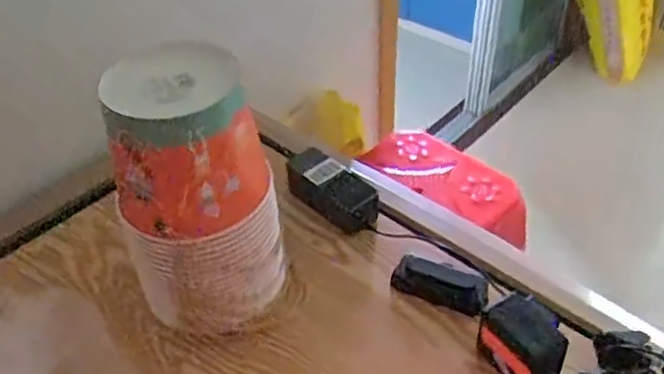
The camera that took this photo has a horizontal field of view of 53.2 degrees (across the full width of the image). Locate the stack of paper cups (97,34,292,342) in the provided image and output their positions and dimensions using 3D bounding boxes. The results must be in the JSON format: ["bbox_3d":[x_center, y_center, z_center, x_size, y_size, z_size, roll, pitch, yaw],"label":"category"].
[{"bbox_3d":[-0.132,0.022,0.682,0.152,0.279,0.121,-13,42,-12],"label":"stack of paper cups"}]

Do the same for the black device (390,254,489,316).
[{"bbox_3d":[0.124,0.109,0.760,0.107,0.021,0.045,15,44,19],"label":"black device"}]

